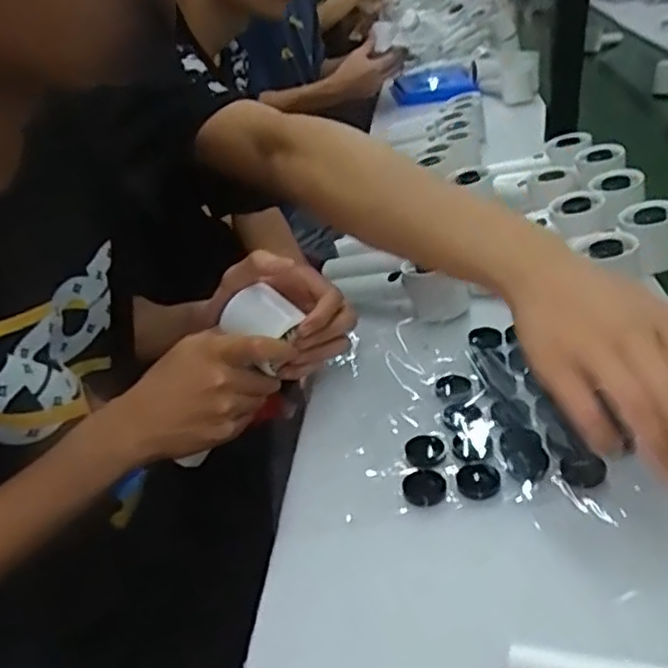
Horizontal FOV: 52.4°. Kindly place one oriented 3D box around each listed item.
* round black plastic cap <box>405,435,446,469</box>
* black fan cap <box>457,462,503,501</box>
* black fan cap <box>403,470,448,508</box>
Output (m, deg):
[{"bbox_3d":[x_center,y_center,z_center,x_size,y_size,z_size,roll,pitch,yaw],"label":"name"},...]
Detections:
[{"bbox_3d":[0.068,0.088,0.506,0.029,0.007,0.030,-2,31,7],"label":"round black plastic cap"},{"bbox_3d":[0.101,0.103,0.475,0.028,0.009,0.029,-4,48,13],"label":"black fan cap"},{"bbox_3d":[0.064,0.108,0.479,0.029,0.014,0.027,-5,30,3],"label":"black fan cap"}]

